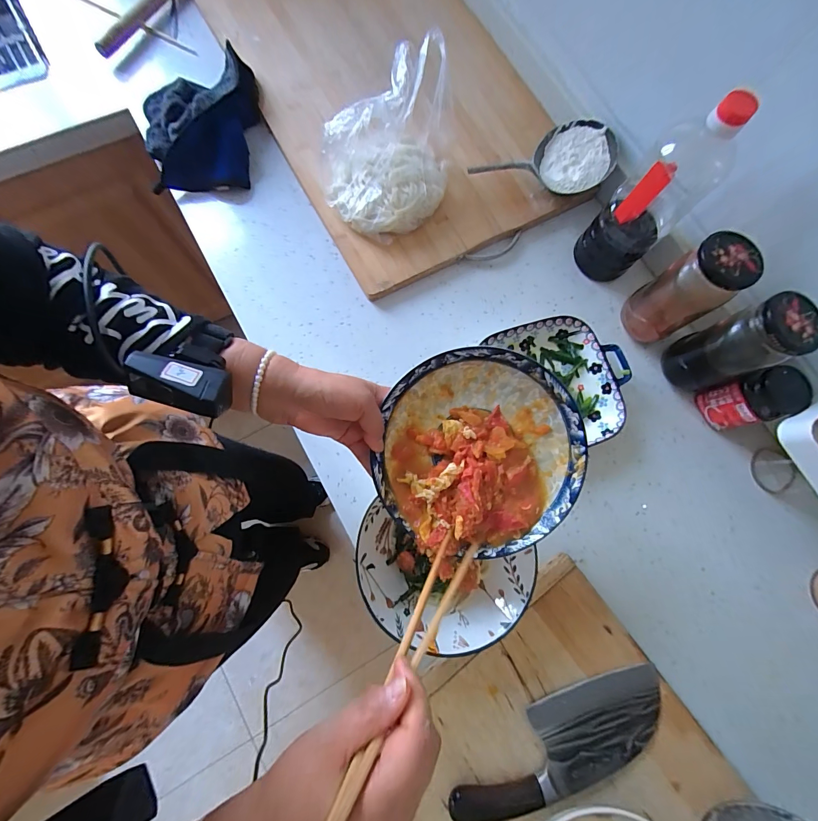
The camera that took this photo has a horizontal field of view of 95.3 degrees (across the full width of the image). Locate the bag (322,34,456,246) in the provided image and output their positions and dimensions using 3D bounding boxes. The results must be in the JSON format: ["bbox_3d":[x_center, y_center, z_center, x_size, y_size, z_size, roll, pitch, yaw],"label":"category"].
[{"bbox_3d":[-0.033,-0.357,0.511,0.172,0.146,0.201,5,70,3],"label":"bag"}]

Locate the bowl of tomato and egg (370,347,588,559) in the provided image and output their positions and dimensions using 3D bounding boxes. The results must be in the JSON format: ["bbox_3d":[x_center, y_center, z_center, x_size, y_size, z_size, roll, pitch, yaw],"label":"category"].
[{"bbox_3d":[0.066,0.043,0.374,0.196,0.053,0.196,0,88,2],"label":"bowl of tomato and egg"}]

